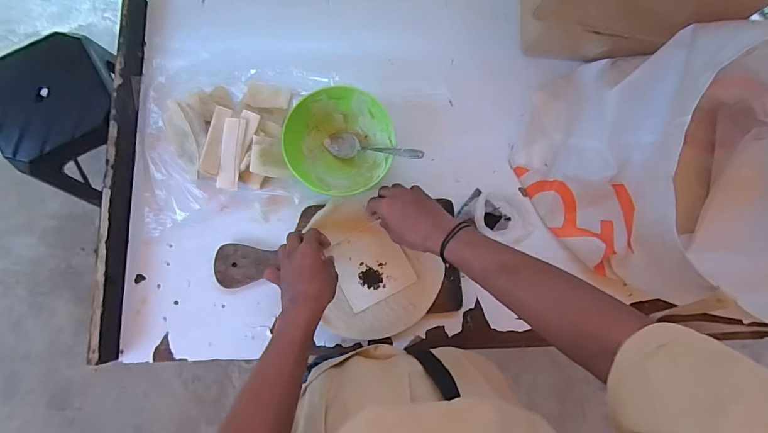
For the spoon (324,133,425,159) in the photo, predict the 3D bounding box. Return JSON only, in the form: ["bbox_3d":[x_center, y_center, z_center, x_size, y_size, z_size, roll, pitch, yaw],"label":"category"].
[{"bbox_3d":[-0.013,-0.098,0.581,0.153,0.031,0.035,10,83,26],"label":"spoon"}]

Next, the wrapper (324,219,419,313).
[{"bbox_3d":[-0.020,0.070,0.573,0.100,0.009,0.100,-28,89,-8],"label":"wrapper"}]

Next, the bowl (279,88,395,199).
[{"bbox_3d":[-0.063,-0.103,0.579,0.144,0.073,0.148,0,83,-4],"label":"bowl"}]

